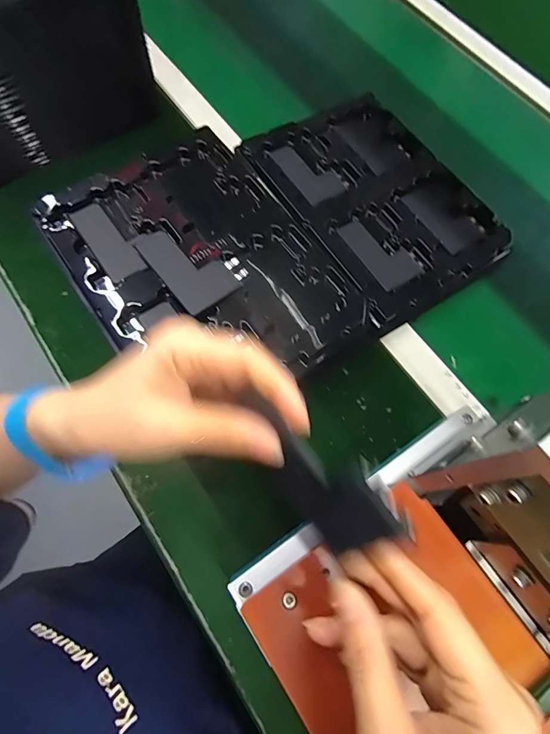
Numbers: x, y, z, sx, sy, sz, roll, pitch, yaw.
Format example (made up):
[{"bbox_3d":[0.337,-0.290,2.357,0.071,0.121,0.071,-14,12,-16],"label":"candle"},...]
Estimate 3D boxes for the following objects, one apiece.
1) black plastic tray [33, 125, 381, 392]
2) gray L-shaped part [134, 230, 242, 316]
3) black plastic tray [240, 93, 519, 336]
[{"bbox_3d":[-0.073,-0.088,0.411,0.217,0.078,0.301,-33,74,-14],"label":"black plastic tray"},{"bbox_3d":[-0.083,-0.096,0.375,0.056,0.009,0.098,-37,75,-15],"label":"gray L-shaped part"},{"bbox_3d":[0.113,-0.195,0.472,0.220,0.024,0.288,-32,75,-15],"label":"black plastic tray"}]

